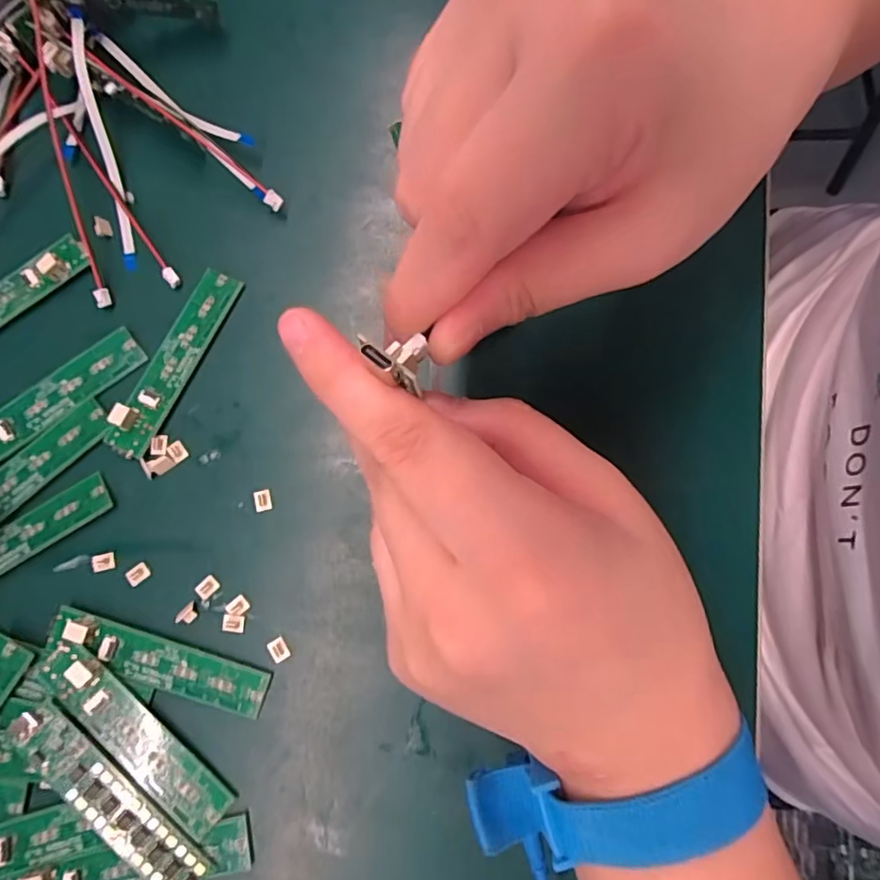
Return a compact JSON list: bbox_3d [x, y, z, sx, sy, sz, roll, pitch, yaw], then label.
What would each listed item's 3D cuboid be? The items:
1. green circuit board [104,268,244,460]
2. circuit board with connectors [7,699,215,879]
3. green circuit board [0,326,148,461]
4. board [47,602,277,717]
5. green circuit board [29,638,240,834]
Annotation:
[{"bbox_3d":[-0.109,-0.033,0.229,0.018,0.010,0.084,24,79,4],"label":"green circuit board"},{"bbox_3d":[-0.114,0.125,0.194,0.082,0.004,0.017,44,71,0],"label":"circuit board with connectors"},{"bbox_3d":[-0.159,-0.016,0.226,0.083,0.008,0.018,-39,82,-8],"label":"green circuit board"},{"bbox_3d":[-0.105,0.082,0.207,0.083,0.009,0.018,17,79,3],"label":"board"},{"bbox_3d":[-0.109,0.105,0.201,0.084,0.009,0.019,41,67,2],"label":"green circuit board"}]

